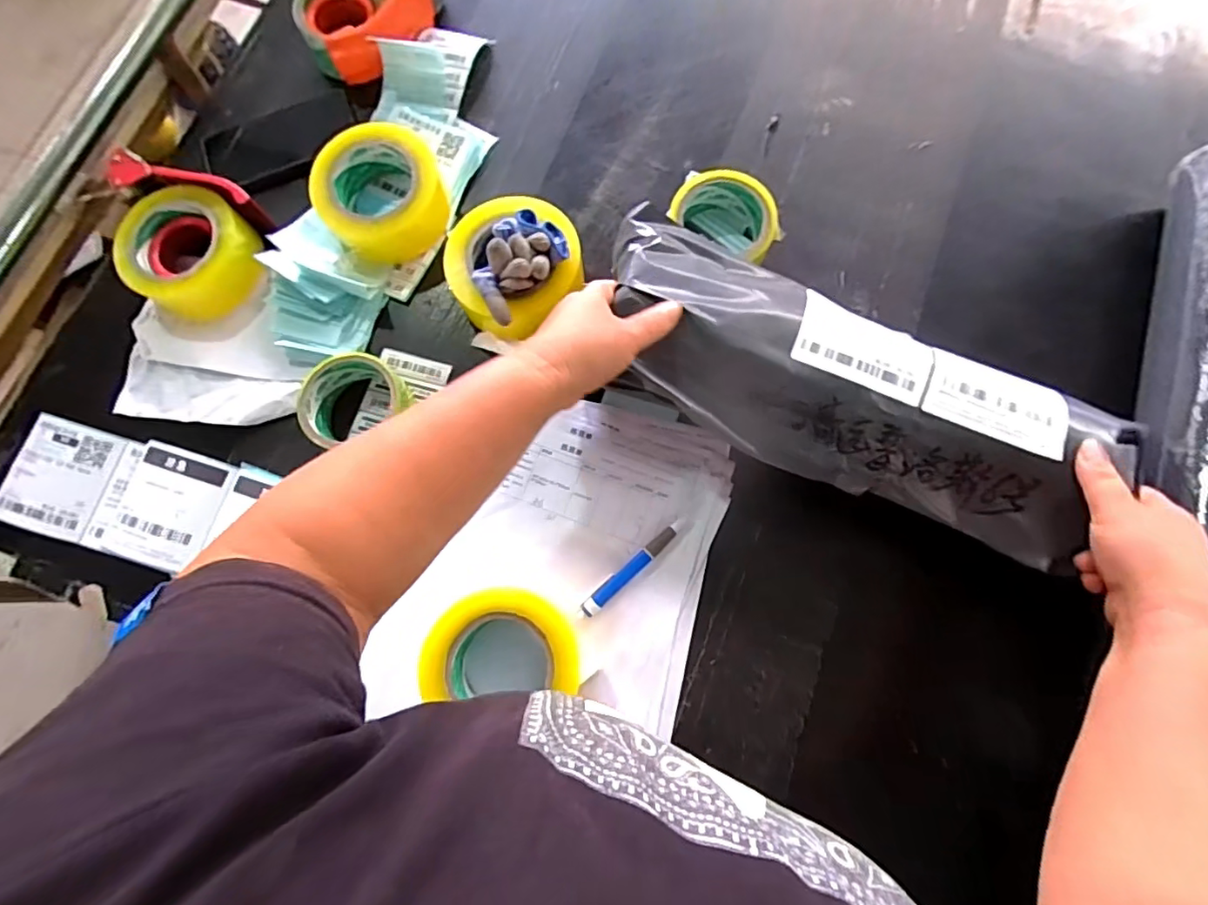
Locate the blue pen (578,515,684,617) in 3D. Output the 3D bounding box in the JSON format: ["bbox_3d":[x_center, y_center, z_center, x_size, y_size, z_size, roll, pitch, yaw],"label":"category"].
[{"bbox_3d":[0.025,0.098,0.489,0.119,0.013,0.014,-42,79,-8],"label":"blue pen"}]

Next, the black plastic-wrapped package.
[{"bbox_3d":[0.186,-0.046,0.441,0.418,0.061,0.137,29,79,7],"label":"black plastic-wrapped package"}]

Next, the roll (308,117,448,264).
[{"bbox_3d":[-0.217,-0.255,0.559,0.117,0.052,0.119,0,77,1],"label":"roll"}]

